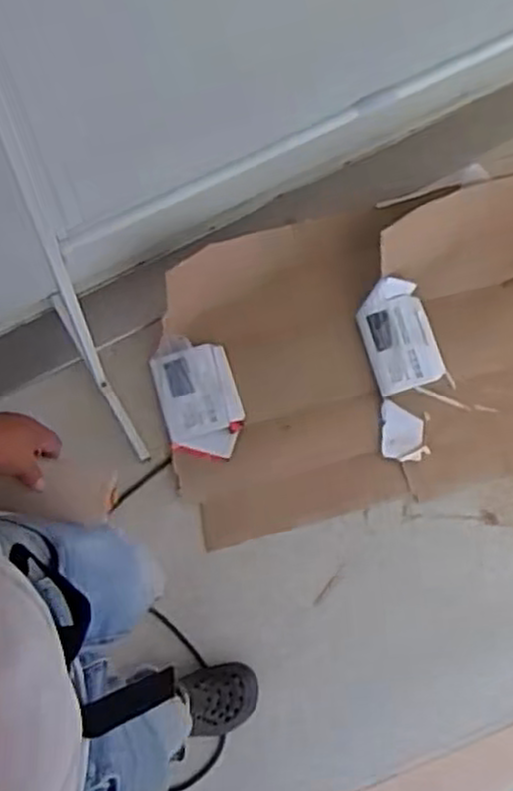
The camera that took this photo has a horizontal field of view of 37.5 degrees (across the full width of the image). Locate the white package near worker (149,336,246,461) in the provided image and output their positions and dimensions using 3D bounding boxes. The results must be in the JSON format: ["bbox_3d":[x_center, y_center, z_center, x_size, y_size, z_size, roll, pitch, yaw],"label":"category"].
[{"bbox_3d":[-0.128,0.003,1.656,0.173,0.059,0.290,-16,75,-3],"label":"white package near worker"}]

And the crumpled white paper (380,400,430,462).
[{"bbox_3d":[0.326,0.080,1.662,0.099,0.010,0.128,0,75,1],"label":"crumpled white paper"}]

